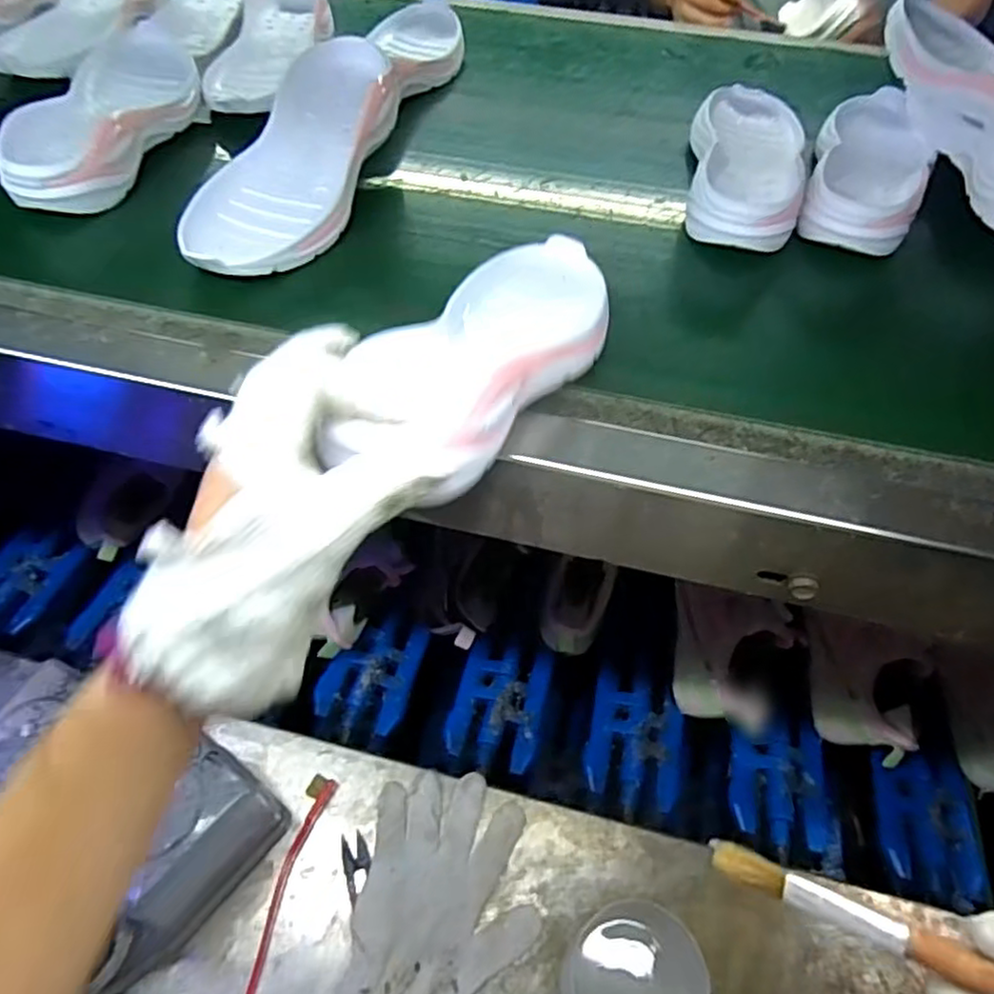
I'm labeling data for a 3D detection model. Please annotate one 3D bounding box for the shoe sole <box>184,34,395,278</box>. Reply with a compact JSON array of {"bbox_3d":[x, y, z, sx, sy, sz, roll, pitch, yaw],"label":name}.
[{"bbox_3d":[-0.142,-0.240,0.477,0.090,0.067,0.235,17,54,10],"label":"shoe sole"}]

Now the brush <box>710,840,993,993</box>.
[{"bbox_3d":[0.165,0.156,0.214,0.190,0.007,0.011,11,50,32],"label":"brush"}]

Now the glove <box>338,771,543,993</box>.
[{"bbox_3d":[-0.041,0.329,0.538,0.138,0.023,0.196,7,53,3],"label":"glove"}]

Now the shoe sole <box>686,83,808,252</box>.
[{"bbox_3d":[0.200,-0.275,0.539,0.087,0.042,0.244,15,54,8],"label":"shoe sole"}]

